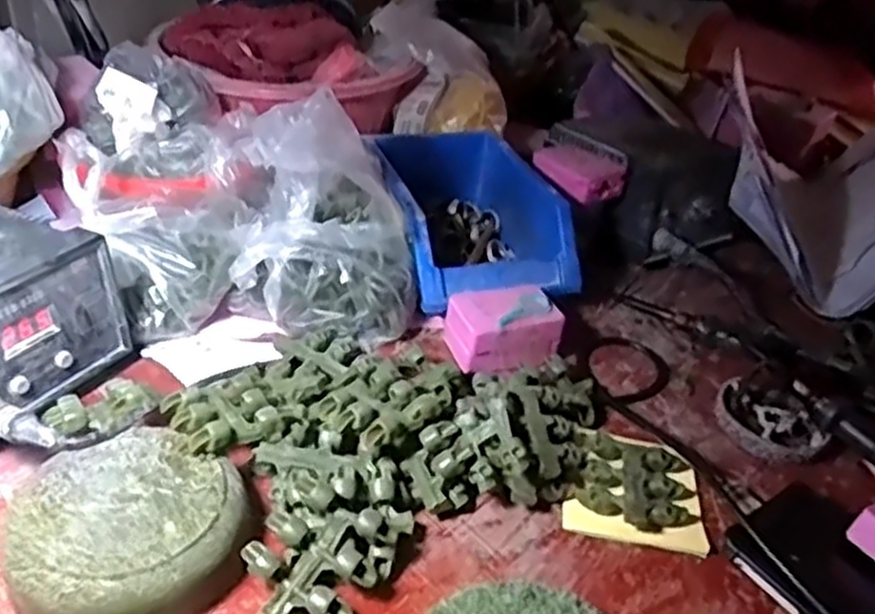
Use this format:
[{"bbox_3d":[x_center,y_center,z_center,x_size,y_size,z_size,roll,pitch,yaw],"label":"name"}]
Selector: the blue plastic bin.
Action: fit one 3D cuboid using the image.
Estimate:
[{"bbox_3d":[0.022,-0.068,0.596,0.125,0.069,0.188,-6,37,-19],"label":"blue plastic bin"}]

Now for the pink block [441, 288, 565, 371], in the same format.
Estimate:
[{"bbox_3d":[0.044,0.011,0.516,0.065,0.034,0.049,-8,37,-21],"label":"pink block"}]

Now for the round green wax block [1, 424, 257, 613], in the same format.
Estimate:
[{"bbox_3d":[-0.140,0.104,0.355,0.106,0.035,0.092,-23,45,-36],"label":"round green wax block"}]

